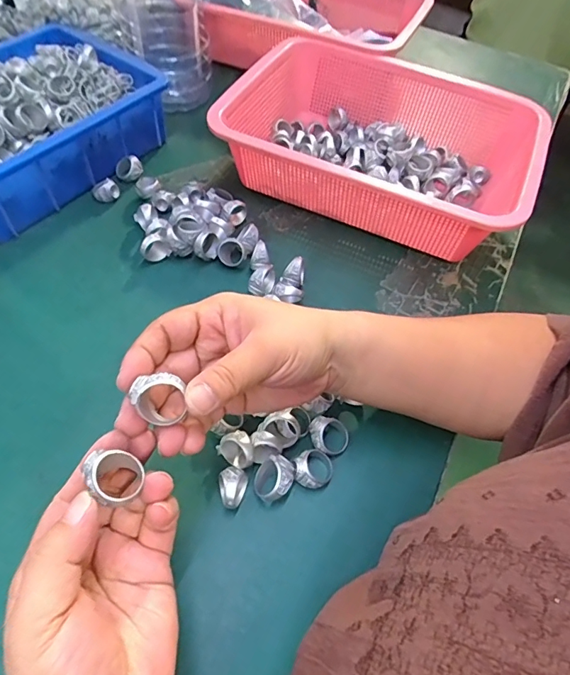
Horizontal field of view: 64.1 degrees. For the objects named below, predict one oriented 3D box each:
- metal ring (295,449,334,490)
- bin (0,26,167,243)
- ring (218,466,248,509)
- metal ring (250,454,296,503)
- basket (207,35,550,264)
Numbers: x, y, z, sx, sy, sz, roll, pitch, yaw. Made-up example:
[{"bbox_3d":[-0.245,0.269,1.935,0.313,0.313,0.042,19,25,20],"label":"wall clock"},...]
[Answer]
[{"bbox_3d":[0.021,0.092,0.319,0.025,0.019,0.028,31,59,17],"label":"metal ring"},{"bbox_3d":[-0.265,-0.214,0.466,0.182,0.092,0.238,35,60,19],"label":"bin"},{"bbox_3d":[-0.034,0.102,0.304,0.018,0.023,0.024,-2,55,-6],"label":"ring"},{"bbox_3d":[-0.008,0.097,0.309,0.026,0.023,0.031,28,58,15],"label":"metal ring"},{"bbox_3d":[0.098,-0.195,0.479,0.287,0.094,0.224,22,56,11],"label":"basket"}]

